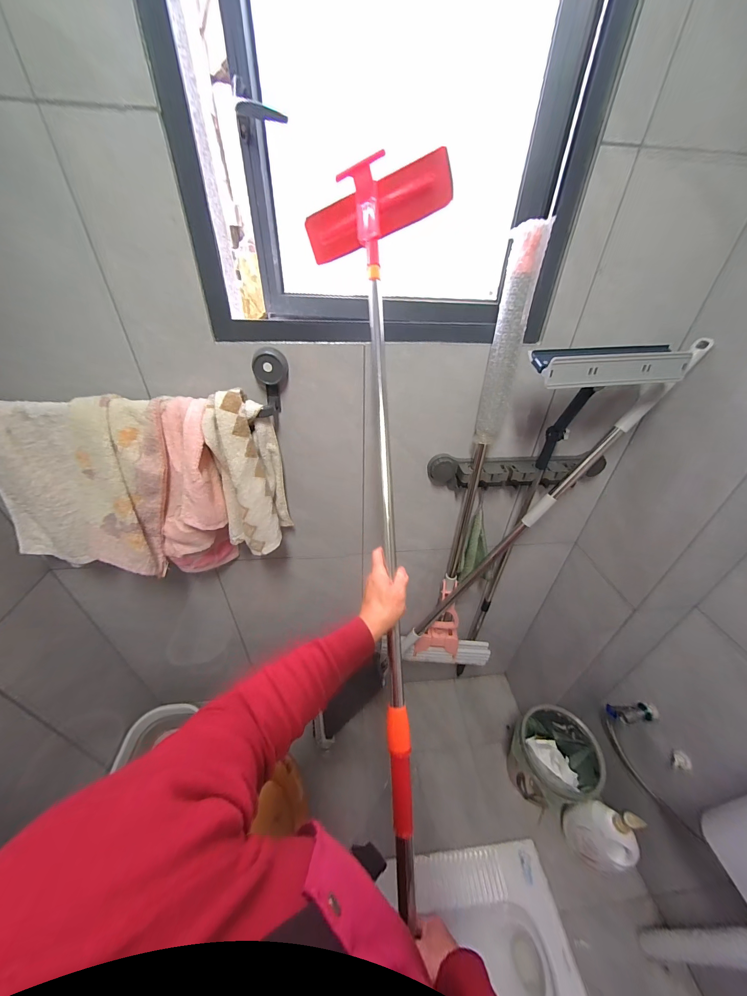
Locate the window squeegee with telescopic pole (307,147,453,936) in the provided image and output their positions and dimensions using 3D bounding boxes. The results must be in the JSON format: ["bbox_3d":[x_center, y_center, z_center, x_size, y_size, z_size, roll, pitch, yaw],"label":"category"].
[{"bbox_3d":[-0.032,-0.019,0.551,0.287,1.162,0.080,1,-6,26],"label":"window squeegee with telescopic pole"}]

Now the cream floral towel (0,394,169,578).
[{"bbox_3d":[-0.547,-0.013,0.594,0.369,0.321,0.124,8,36,9],"label":"cream floral towel"}]

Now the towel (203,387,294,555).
[{"bbox_3d":[-0.240,-0.041,0.620,0.097,0.299,0.106,8,36,9],"label":"towel"}]

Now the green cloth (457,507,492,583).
[{"bbox_3d":[0.279,0.131,0.823,0.083,0.204,0.036,7,36,8],"label":"green cloth"}]

